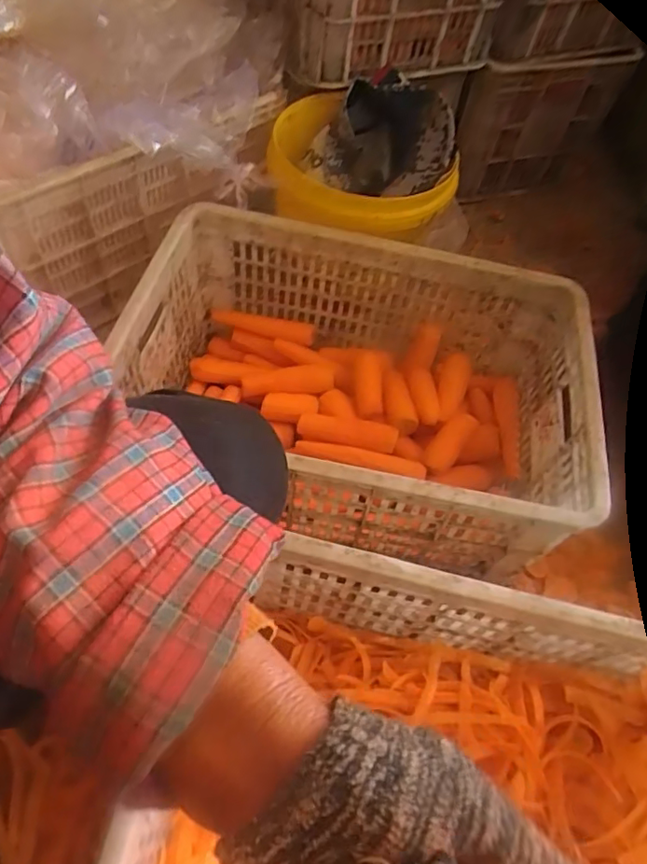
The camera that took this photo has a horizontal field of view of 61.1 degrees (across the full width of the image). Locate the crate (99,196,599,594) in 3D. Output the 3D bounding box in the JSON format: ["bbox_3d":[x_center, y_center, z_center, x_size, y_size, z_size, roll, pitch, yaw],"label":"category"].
[{"bbox_3d":[0.040,-0.049,0.660,0.495,0.222,0.324,10,57,5],"label":"crate"}]

